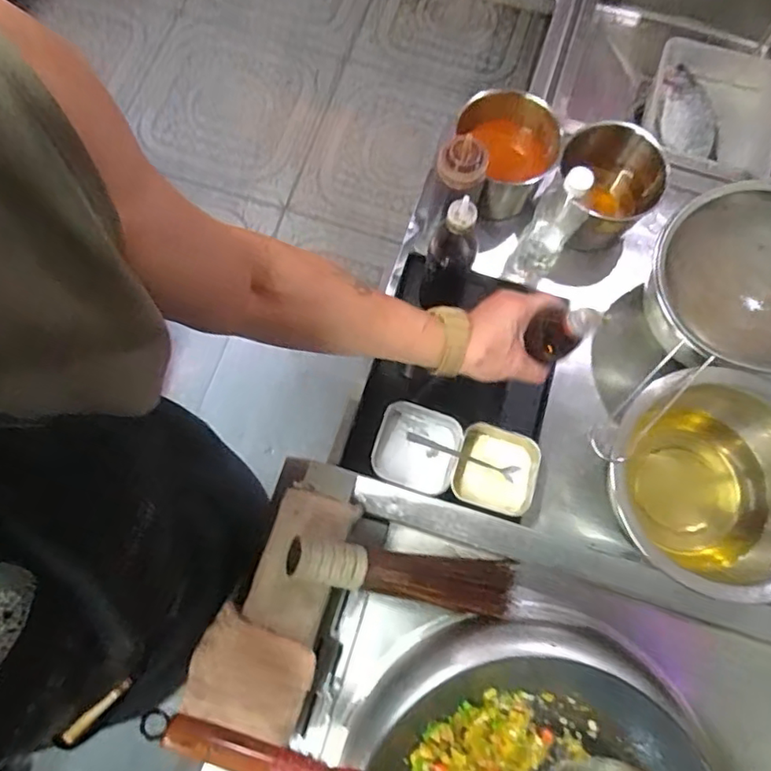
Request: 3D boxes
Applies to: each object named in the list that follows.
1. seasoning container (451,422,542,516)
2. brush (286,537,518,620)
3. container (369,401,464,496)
[{"bbox_3d":[0.147,0.114,0.774,0.109,0.051,0.106,21,75,4],"label":"seasoning container"},{"bbox_3d":[0.024,0.225,0.683,0.287,0.045,0.069,15,74,-18],"label":"brush"},{"bbox_3d":[0.041,0.085,0.787,0.109,0.060,0.108,17,75,3],"label":"container"}]

